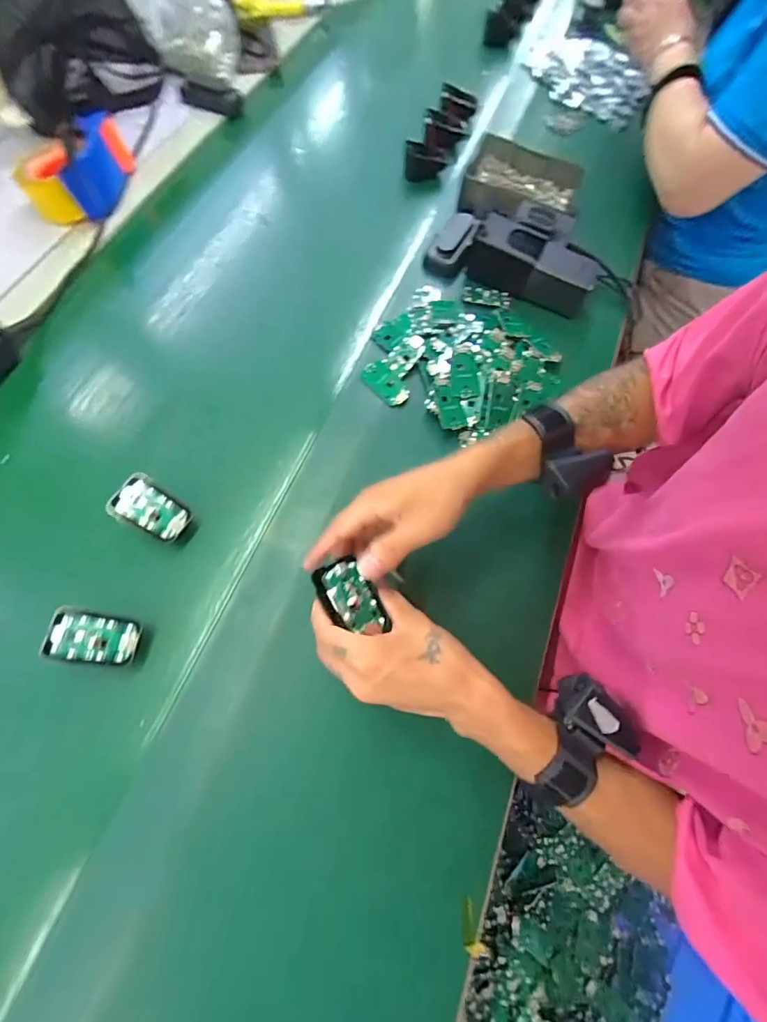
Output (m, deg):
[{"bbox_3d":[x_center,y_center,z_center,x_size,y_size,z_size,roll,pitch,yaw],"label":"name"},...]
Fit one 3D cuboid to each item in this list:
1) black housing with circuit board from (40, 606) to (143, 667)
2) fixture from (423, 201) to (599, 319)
[{"bbox_3d":[-0.252,0.110,0.377,0.070,0.011,0.043,13,64,-17],"label":"black housing with circuit board"},{"bbox_3d":[0.182,-0.358,0.578,0.216,0.060,0.145,24,68,9],"label":"fixture"}]

